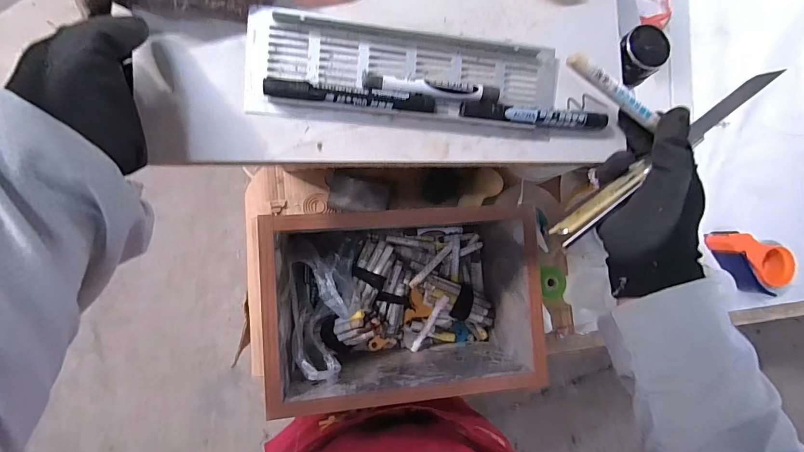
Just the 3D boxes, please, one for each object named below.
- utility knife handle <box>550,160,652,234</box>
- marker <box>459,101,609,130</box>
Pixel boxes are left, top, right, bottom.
[{"bbox_3d":[0.170,-0.021,0.323,0.090,0.019,0.010,-40,93,10],"label":"utility knife handle"},{"bbox_3d":[0.111,-0.090,0.309,0.125,0.013,0.014,3,86,-9],"label":"marker"}]

